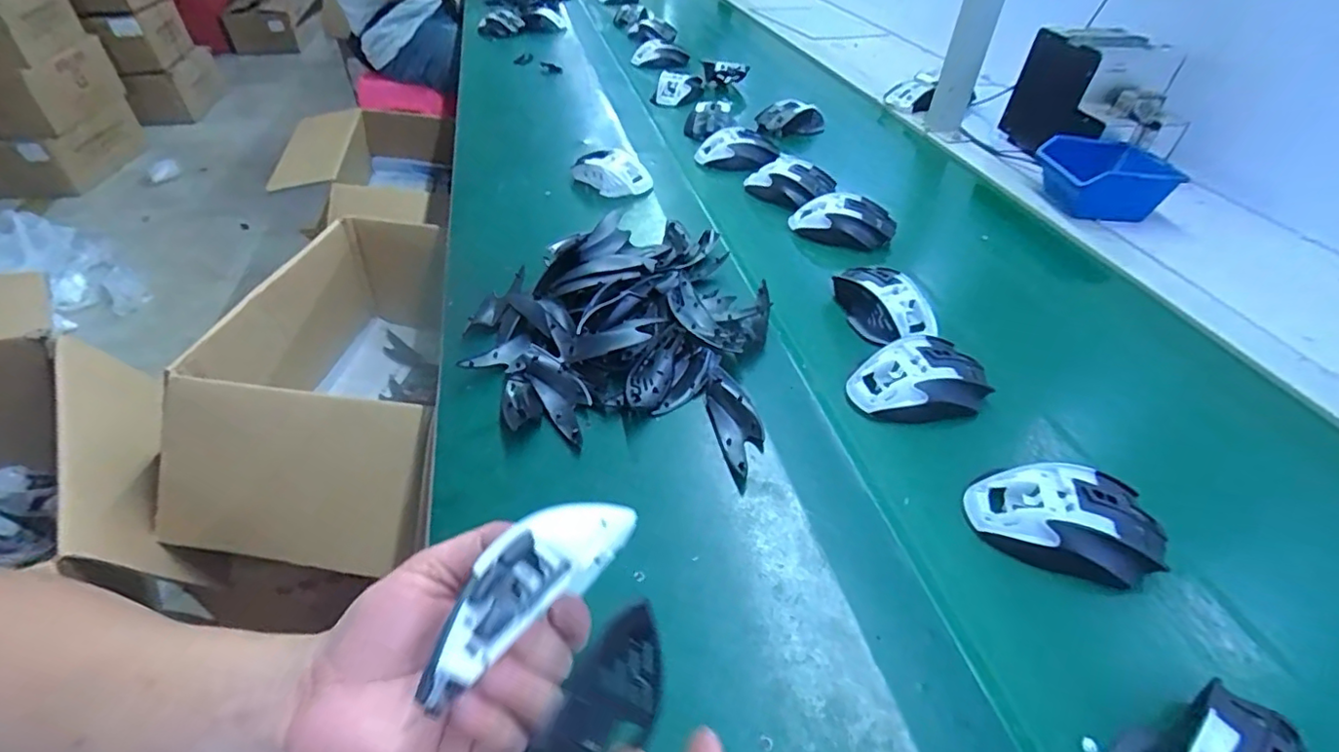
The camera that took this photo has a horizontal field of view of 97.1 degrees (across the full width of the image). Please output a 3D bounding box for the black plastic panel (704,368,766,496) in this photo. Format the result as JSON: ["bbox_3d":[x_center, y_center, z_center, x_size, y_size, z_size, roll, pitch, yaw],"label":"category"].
[{"bbox_3d":[0.052,0.037,0.446,0.035,0.019,0.100,-7,44,-9],"label":"black plastic panel"}]

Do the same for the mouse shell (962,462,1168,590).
[{"bbox_3d":[0.261,0.093,0.388,0.116,0.034,0.068,12,44,10],"label":"mouse shell"}]

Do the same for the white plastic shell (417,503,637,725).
[{"bbox_3d":[-0.058,0.088,0.253,0.036,0.023,0.107,30,49,27],"label":"white plastic shell"}]

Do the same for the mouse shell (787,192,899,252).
[{"bbox_3d":[0.195,-0.173,0.670,0.111,0.039,0.066,6,43,5],"label":"mouse shell"}]

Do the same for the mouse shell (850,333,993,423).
[{"bbox_3d":[0.201,0.003,0.479,0.104,0.035,0.065,-7,44,-10],"label":"mouse shell"}]

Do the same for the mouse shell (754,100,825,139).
[{"bbox_3d":[0.185,-0.385,0.900,0.101,0.050,0.048,0,43,-2],"label":"mouse shell"}]

